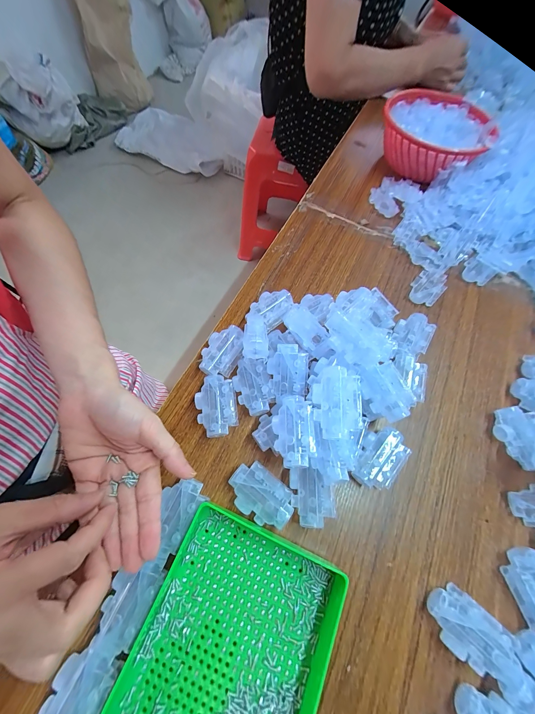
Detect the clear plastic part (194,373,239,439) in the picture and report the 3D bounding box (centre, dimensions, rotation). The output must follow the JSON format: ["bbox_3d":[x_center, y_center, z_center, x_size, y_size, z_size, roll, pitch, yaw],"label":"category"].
[{"bbox_3d":[-0.061,0.058,0.310,0.046,0.027,0.069,-7,67,-5],"label":"clear plastic part"}]

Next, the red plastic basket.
[{"bbox_3d":[0.324,-0.431,0.515,0.190,0.085,0.227,28,69,10],"label":"red plastic basket"}]

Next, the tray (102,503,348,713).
[{"bbox_3d":[-0.041,0.277,0.211,0.160,0.037,0.246,22,68,8],"label":"tray"}]

